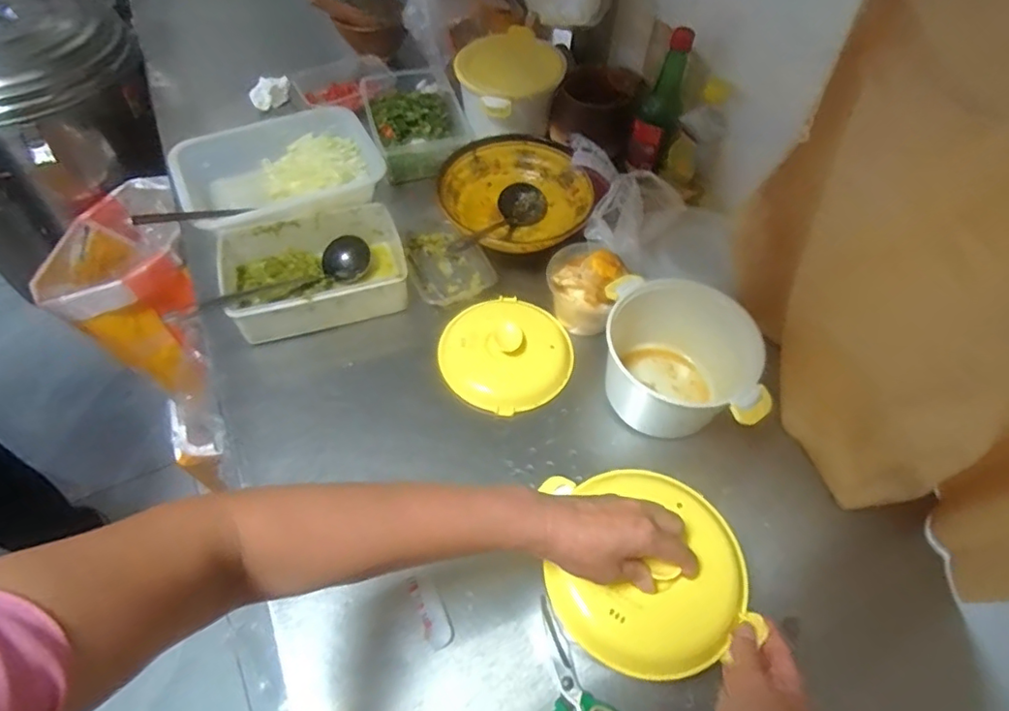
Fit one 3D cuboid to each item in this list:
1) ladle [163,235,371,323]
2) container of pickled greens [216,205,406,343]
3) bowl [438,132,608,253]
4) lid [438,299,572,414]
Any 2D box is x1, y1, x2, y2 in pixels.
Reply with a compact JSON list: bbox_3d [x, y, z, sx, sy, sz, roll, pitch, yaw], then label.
[{"bbox_3d":[-0.296,-0.099,0.774,0.265,0.051,0.068,-27,60,-40],"label":"ladle"},{"bbox_3d":[-0.255,-0.109,0.798,0.236,0.076,0.163,-14,58,-12],"label":"container of pickled greens"},{"bbox_3d":[0.022,-0.230,0.871,0.211,0.094,0.240,-21,60,-16],"label":"bowl"},{"bbox_3d":[0.002,-0.011,0.765,0.164,0.044,0.173,2,56,-2],"label":"lid"}]

